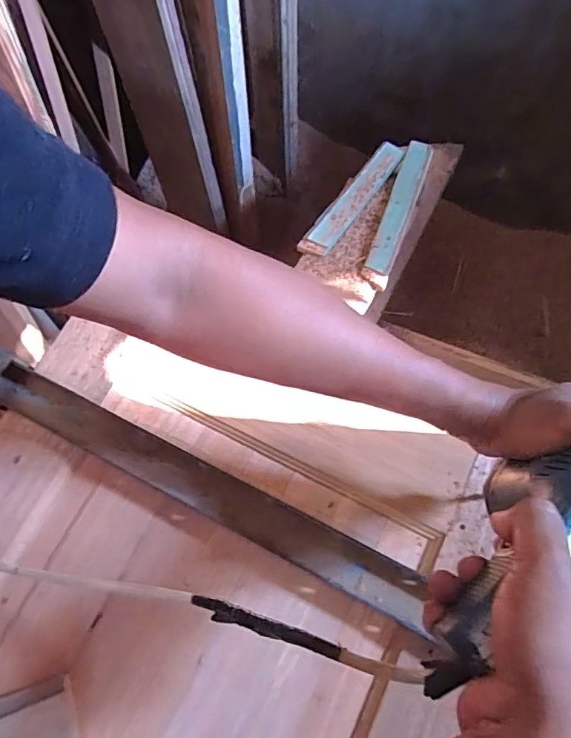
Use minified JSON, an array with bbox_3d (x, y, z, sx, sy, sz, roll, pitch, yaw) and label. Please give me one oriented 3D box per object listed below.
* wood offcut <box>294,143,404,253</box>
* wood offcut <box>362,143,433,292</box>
[{"bbox_3d":[0.111,-0.275,0.783,0.044,0.032,0.251,35,76,12],"label":"wood offcut"},{"bbox_3d":[0.181,-0.254,0.791,0.044,0.033,0.296,19,73,7],"label":"wood offcut"}]

